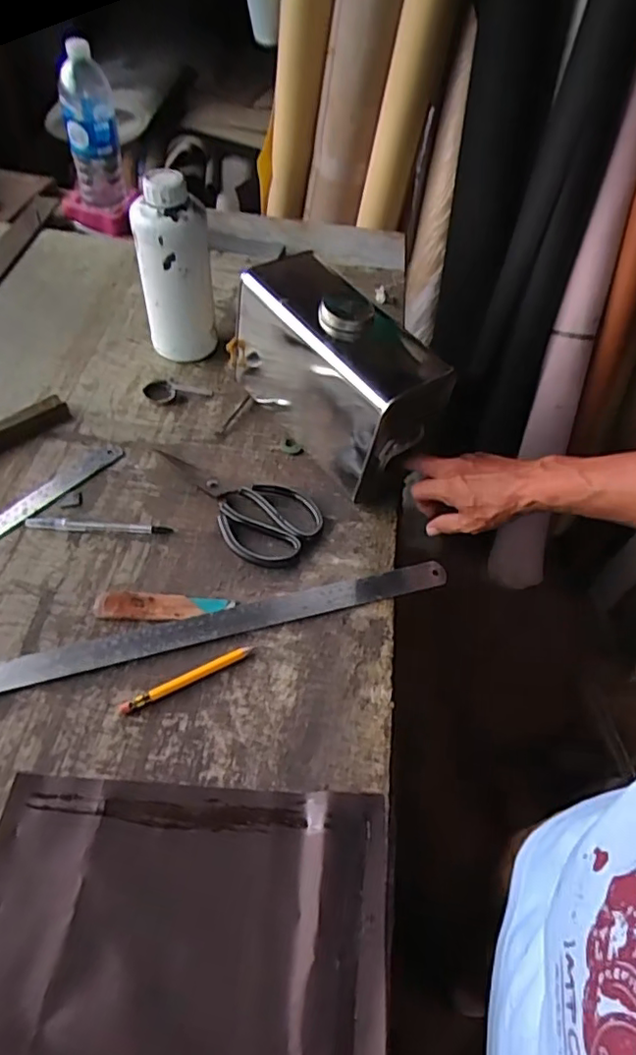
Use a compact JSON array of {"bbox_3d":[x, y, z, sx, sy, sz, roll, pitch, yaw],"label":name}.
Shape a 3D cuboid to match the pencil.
[{"bbox_3d":[-0.113,0.130,0.528,0.120,0.008,0.012,-23,56,-20],"label":"pencil"}]

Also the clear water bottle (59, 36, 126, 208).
[{"bbox_3d":[-0.353,-0.621,0.949,0.074,0.221,0.067,-8,53,-10],"label":"clear water bottle"}]

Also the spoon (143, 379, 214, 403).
[{"bbox_3d":[-0.177,-0.169,0.761,0.081,0.007,0.037,8,51,3],"label":"spoon"}]

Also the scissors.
[{"bbox_3d":[-0.087,-0.035,0.658,0.196,0.016,0.100,37,58,23],"label":"scissors"}]

